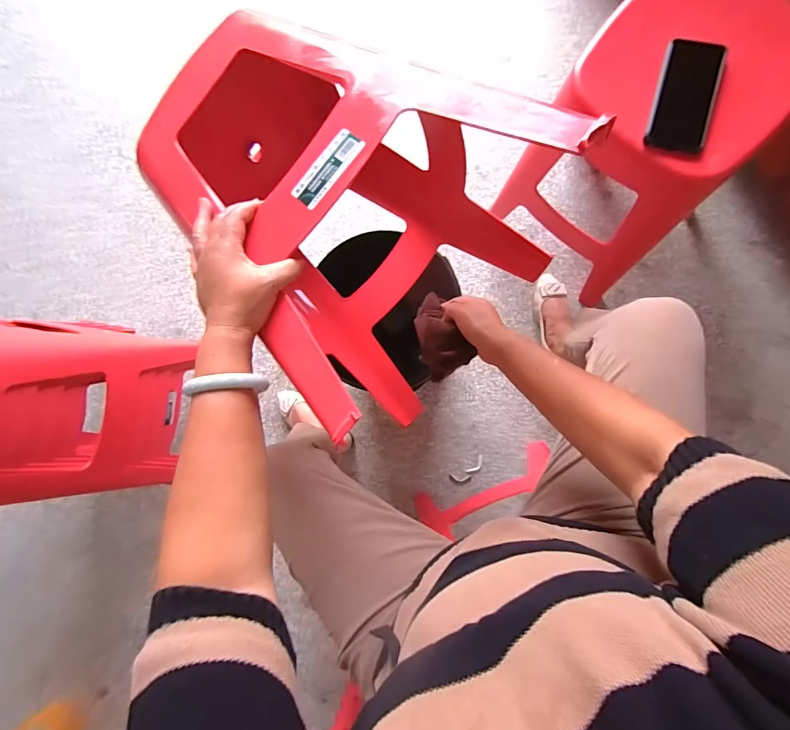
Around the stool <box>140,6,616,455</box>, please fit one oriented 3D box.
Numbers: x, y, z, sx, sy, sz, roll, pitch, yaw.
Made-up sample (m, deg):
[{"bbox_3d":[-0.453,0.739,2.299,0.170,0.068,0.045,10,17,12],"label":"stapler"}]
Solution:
[{"bbox_3d":[-0.051,-0.212,0.534,0.341,0.376,0.496,-44,85,7],"label":"stool"}]

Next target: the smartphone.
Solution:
[{"bbox_3d":[0.416,-0.383,0.556,0.081,0.007,0.163,15,88,6],"label":"smartphone"}]

